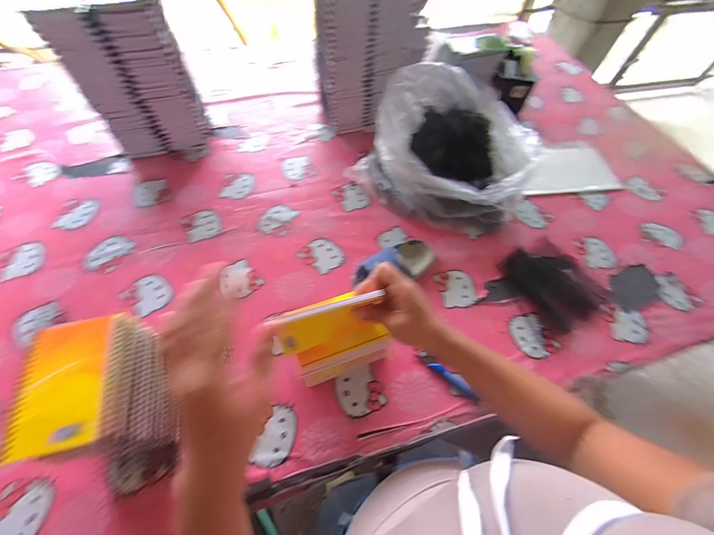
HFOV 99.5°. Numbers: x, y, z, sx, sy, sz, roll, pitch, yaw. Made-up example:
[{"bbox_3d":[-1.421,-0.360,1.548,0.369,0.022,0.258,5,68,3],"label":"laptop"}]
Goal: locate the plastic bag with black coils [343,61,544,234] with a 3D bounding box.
[{"bbox_3d":[0.204,-0.247,0.634,0.307,0.175,0.307,39,65,18],"label":"plastic bag with black coils"}]

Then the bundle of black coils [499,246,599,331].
[{"bbox_3d":[0.379,0.026,0.582,0.139,0.015,0.161,-24,63,-15],"label":"bundle of black coils"}]

